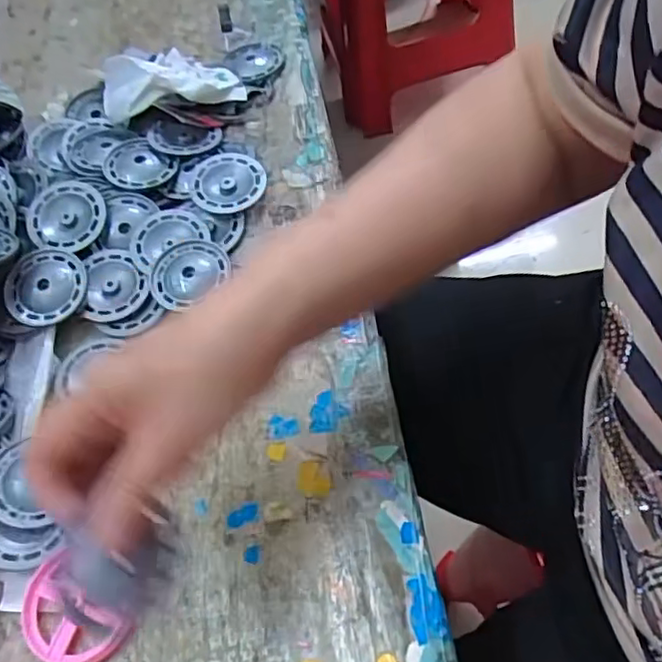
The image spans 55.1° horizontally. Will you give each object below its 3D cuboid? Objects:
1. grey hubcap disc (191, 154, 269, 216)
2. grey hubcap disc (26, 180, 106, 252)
[{"bbox_3d":[-0.078,-0.112,0.478,0.056,0.010,0.056,-5,60,8],"label":"grey hubcap disc"},{"bbox_3d":[-0.194,-0.085,0.465,0.056,0.012,0.054,-1,60,2],"label":"grey hubcap disc"}]

